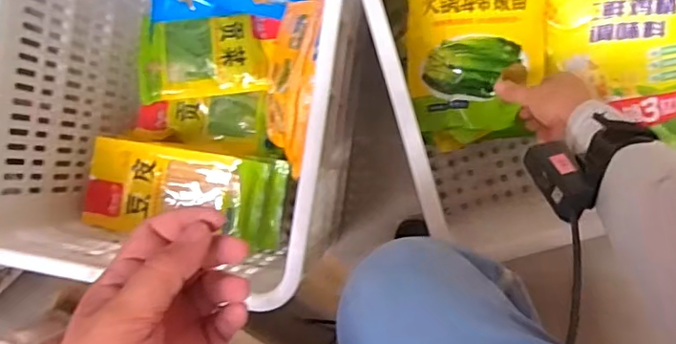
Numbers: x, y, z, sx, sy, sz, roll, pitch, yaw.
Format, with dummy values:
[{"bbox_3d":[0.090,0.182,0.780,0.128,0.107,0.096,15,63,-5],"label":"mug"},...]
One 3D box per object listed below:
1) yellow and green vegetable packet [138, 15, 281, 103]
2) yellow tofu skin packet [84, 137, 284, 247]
[{"bbox_3d":[-0.184,-0.160,0.767,0.195,0.029,0.119,-2,88,4],"label":"yellow and green vegetable packet"},{"bbox_3d":[-0.196,0.022,0.679,0.256,0.041,0.102,8,91,8],"label":"yellow tofu skin packet"}]

